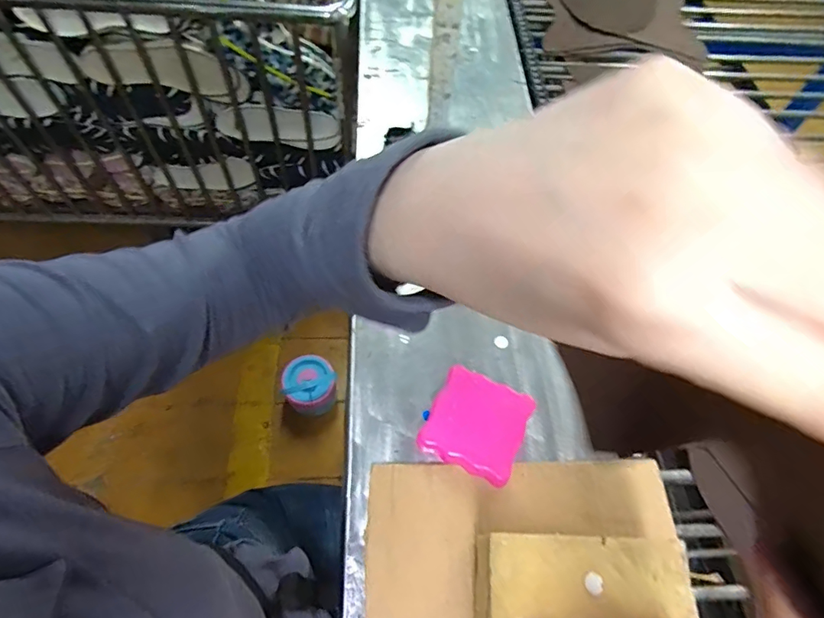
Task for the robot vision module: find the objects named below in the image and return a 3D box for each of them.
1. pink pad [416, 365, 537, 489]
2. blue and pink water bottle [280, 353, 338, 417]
[{"bbox_3d":[0.074,0.126,0.523,0.104,0.013,0.110,24,64,11],"label":"pink pad"},{"bbox_3d":[-0.270,0.195,1.218,0.132,0.160,0.131,2,61,-3],"label":"blue and pink water bottle"}]

